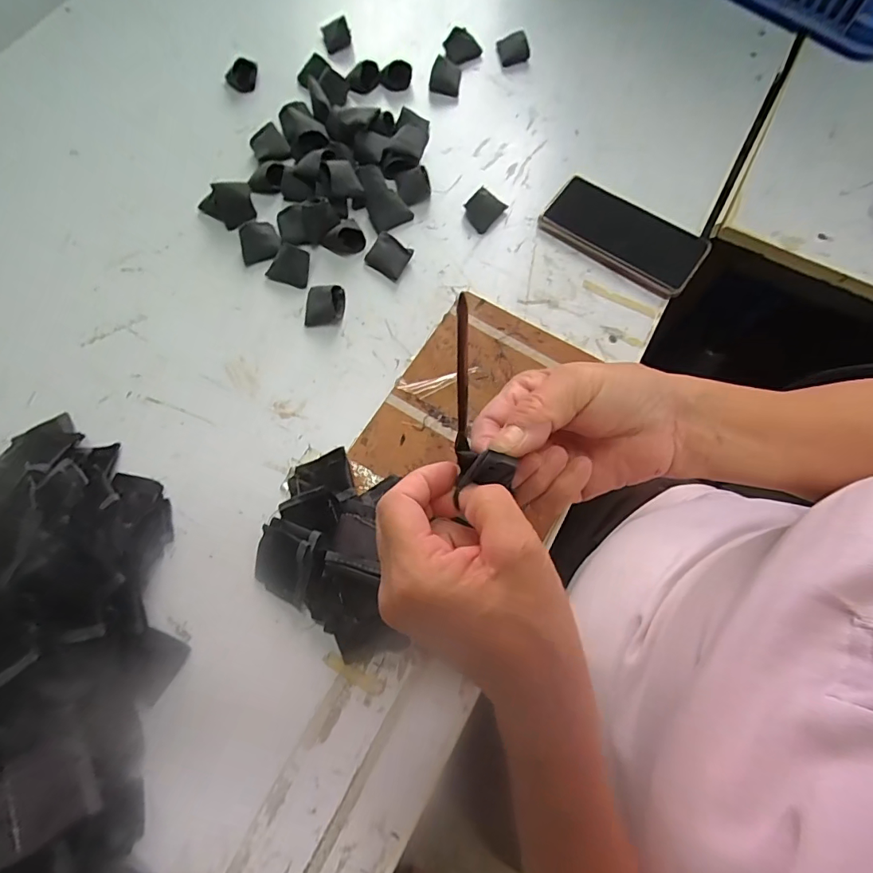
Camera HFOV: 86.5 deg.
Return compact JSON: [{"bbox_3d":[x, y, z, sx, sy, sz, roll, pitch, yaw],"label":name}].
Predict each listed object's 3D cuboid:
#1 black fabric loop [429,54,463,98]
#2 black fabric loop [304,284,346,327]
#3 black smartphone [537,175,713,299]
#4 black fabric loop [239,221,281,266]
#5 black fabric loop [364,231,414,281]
[{"bbox_3d":[0.010,-0.419,0.538,0.035,0.021,0.038,6,71,2],"label":"black fabric loop"},{"bbox_3d":[-0.109,-0.129,0.450,0.036,0.022,0.042,4,71,1],"label":"black fabric loop"},{"bbox_3d":[0.187,-0.205,0.472,0.158,0.018,0.075,36,75,11],"label":"black smartphone"},{"bbox_3d":[-0.180,-0.199,0.472,0.038,0.023,0.035,-11,72,-4],"label":"black fabric loop"},{"bbox_3d":[-0.048,-0.182,0.468,0.039,0.016,0.033,32,74,10],"label":"black fabric loop"}]

